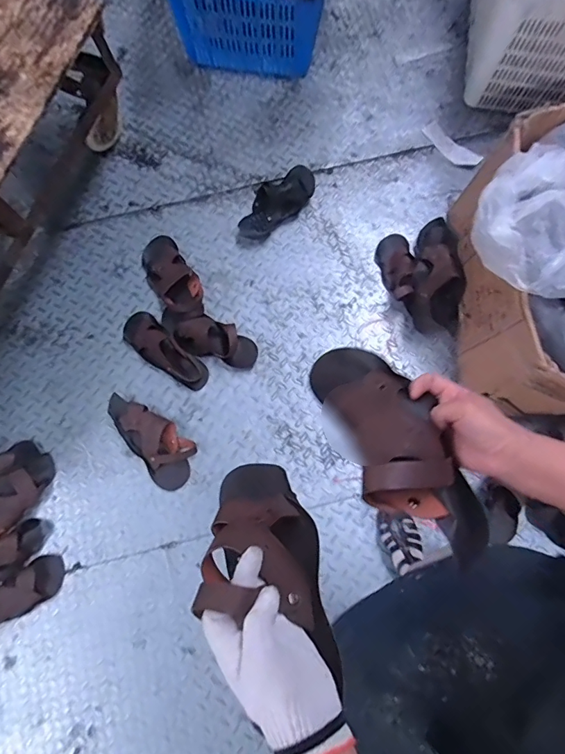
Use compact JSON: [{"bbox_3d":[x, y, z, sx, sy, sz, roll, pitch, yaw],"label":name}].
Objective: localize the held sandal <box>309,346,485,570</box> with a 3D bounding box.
[{"bbox_3d":[0.105,0.059,0.457,0.104,0.069,0.249,-27,52,-6],"label":"held sandal"}]

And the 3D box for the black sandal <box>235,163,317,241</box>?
[{"bbox_3d":[-0.017,-0.496,1.279,0.279,0.074,0.113,-40,81,-8],"label":"black sandal"}]

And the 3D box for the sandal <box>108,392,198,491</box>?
[{"bbox_3d":[-0.329,0.144,1.138,0.134,0.057,0.287,-36,80,-7],"label":"sandal"}]

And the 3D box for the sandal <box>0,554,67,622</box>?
[{"bbox_3d":[-0.647,0.526,1.054,0.277,0.053,0.091,-33,80,-7],"label":"sandal"}]

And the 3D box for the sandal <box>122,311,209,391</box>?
[{"bbox_3d":[-0.318,-0.071,1.189,0.281,0.058,0.098,43,81,8],"label":"sandal"}]

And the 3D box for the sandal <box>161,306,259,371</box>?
[{"bbox_3d":[-0.200,-0.111,1.183,0.274,0.083,0.106,24,79,5],"label":"sandal"}]

